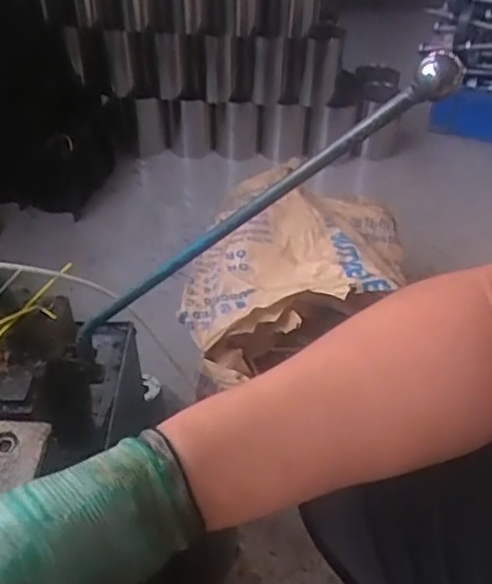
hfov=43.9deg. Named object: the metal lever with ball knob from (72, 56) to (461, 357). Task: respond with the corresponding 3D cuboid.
[{"bbox_3d":[-0.021,-0.048,0.496,0.029,0.429,0.025,41,38,-22],"label":"metal lever with ball knob"}]

